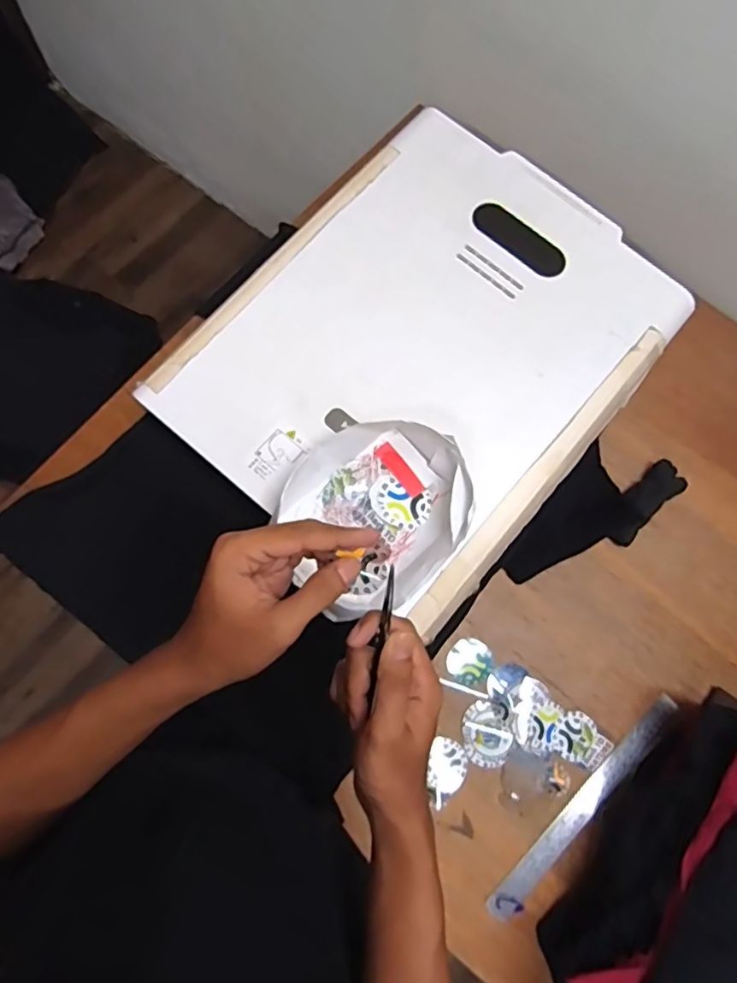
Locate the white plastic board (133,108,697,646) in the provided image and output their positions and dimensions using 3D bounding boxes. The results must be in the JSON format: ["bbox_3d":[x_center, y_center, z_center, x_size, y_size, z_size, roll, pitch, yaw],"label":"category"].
[{"bbox_3d":[0.067,-0.162,0.643,0.402,0.029,0.494,39,77,9],"label":"white plastic board"}]

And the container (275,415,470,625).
[{"bbox_3d":[0.006,0.021,0.568,0.164,0.048,0.191,34,76,7],"label":"container"}]

